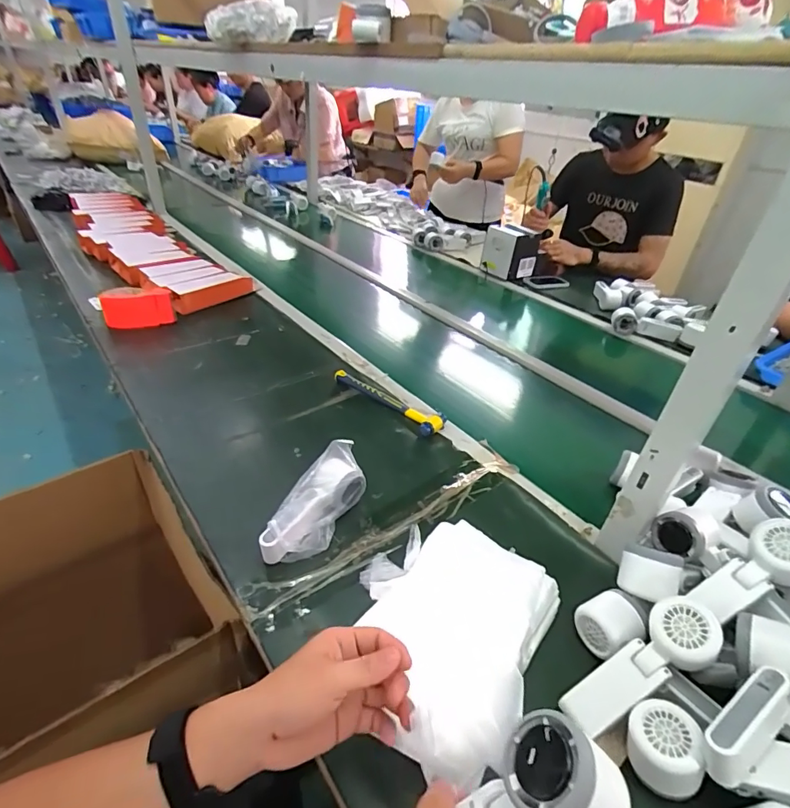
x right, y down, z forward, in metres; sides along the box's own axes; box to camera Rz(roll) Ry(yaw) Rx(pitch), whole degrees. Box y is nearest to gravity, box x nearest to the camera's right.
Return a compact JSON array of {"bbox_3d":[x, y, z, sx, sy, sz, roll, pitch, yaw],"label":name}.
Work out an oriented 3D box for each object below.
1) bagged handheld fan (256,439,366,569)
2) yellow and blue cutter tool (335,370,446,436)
[{"bbox_3d":[-0.103,0.132,0.586,0.057,0.091,0.164,21,39,20],"label":"bagged handheld fan"},{"bbox_3d":[-0.020,-0.008,0.834,0.241,0.022,0.051,27,41,28],"label":"yellow and blue cutter tool"}]

